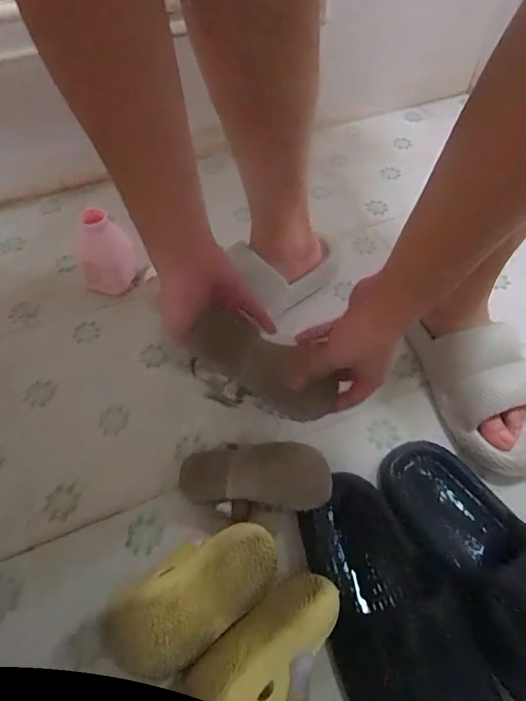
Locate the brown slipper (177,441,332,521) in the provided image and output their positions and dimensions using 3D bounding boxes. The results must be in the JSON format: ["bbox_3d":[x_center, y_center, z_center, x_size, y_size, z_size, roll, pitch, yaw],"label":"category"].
[{"bbox_3d":[-0.009,0.138,0.510,0.158,0.055,0.078,8,54,5],"label":"brown slipper"}]

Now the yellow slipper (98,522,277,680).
[{"bbox_3d":[-0.064,0.231,0.442,0.163,0.047,0.081,-31,60,-22],"label":"yellow slipper"}]

